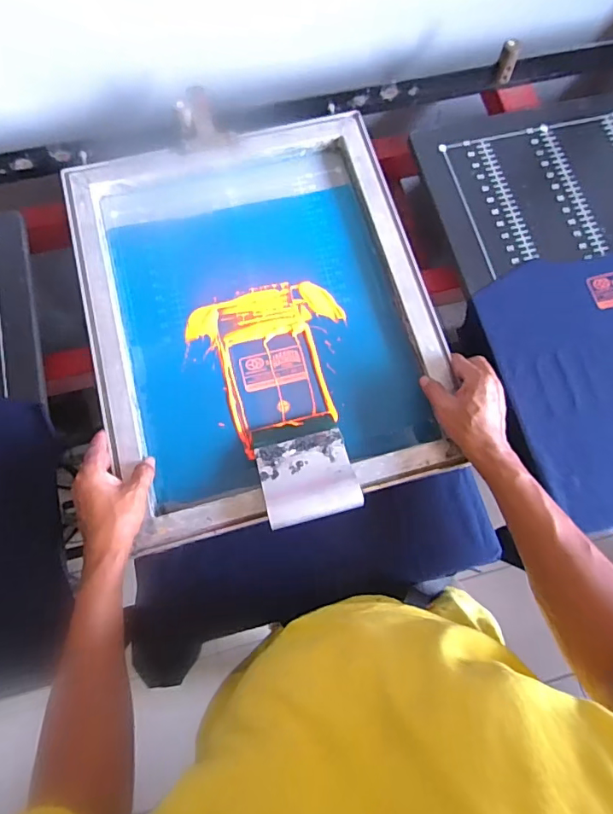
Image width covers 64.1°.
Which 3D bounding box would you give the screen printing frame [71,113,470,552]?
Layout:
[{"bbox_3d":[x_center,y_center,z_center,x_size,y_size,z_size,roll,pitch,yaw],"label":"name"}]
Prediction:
[{"bbox_3d":[-0.058,-0.119,0.618,0.406,0.043,0.499,-14,76,-5],"label":"screen printing frame"}]

